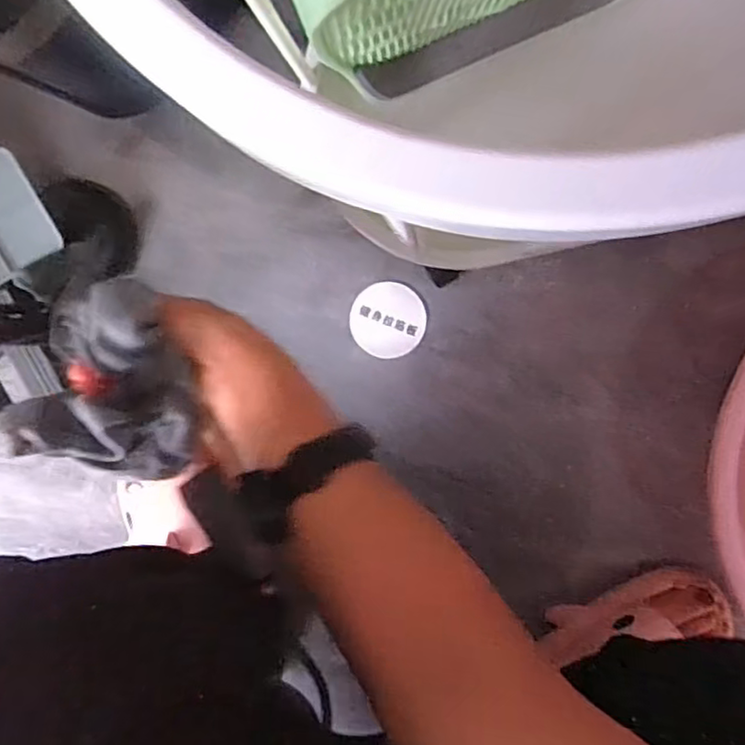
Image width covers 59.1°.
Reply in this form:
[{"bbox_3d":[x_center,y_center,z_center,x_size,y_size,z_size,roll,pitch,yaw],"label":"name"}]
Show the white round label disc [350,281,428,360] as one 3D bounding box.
[{"bbox_3d":[0.013,-0.045,0.573,0.063,0.006,0.064,11,98,3],"label":"white round label disc"}]

